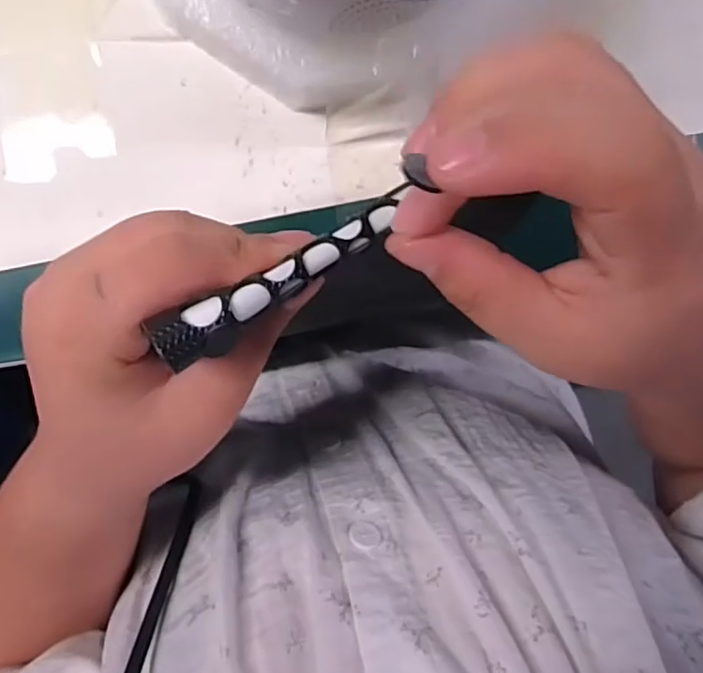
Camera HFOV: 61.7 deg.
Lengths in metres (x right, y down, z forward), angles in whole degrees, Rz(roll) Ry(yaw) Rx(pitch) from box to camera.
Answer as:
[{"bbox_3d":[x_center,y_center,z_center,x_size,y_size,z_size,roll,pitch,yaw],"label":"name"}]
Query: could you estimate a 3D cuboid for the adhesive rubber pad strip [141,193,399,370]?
[{"bbox_3d":[-0.018,-0.015,0.151,0.070,0.005,0.012,-34,95,-16],"label":"adhesive rubber pad strip"}]

